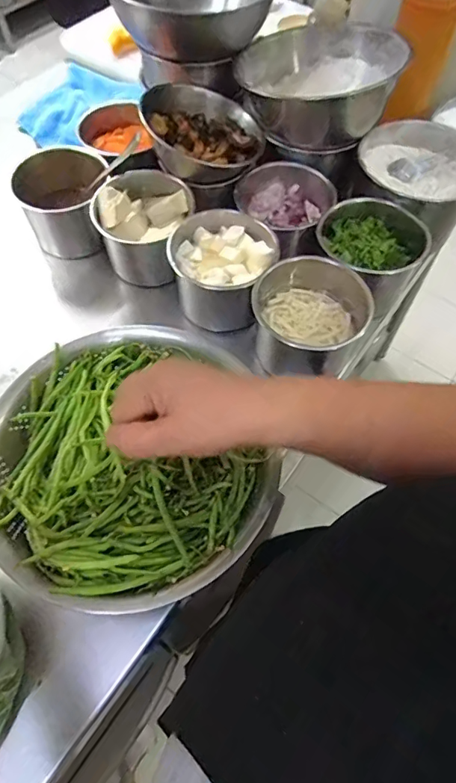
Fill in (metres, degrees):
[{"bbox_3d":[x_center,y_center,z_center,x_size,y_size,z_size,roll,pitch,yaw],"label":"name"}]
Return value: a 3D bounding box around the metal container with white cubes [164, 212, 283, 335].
[{"bbox_3d":[-0.009,-0.138,0.554,0.114,0.086,0.112,16,62,6],"label":"metal container with white cubes"}]

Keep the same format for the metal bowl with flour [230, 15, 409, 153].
[{"bbox_3d":[0.116,-0.380,0.584,0.158,0.089,0.169,1,61,-2],"label":"metal bowl with flour"}]

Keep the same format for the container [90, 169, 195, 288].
[{"bbox_3d":[-0.104,-0.199,0.584,0.101,0.085,0.113,14,62,6],"label":"container"}]

